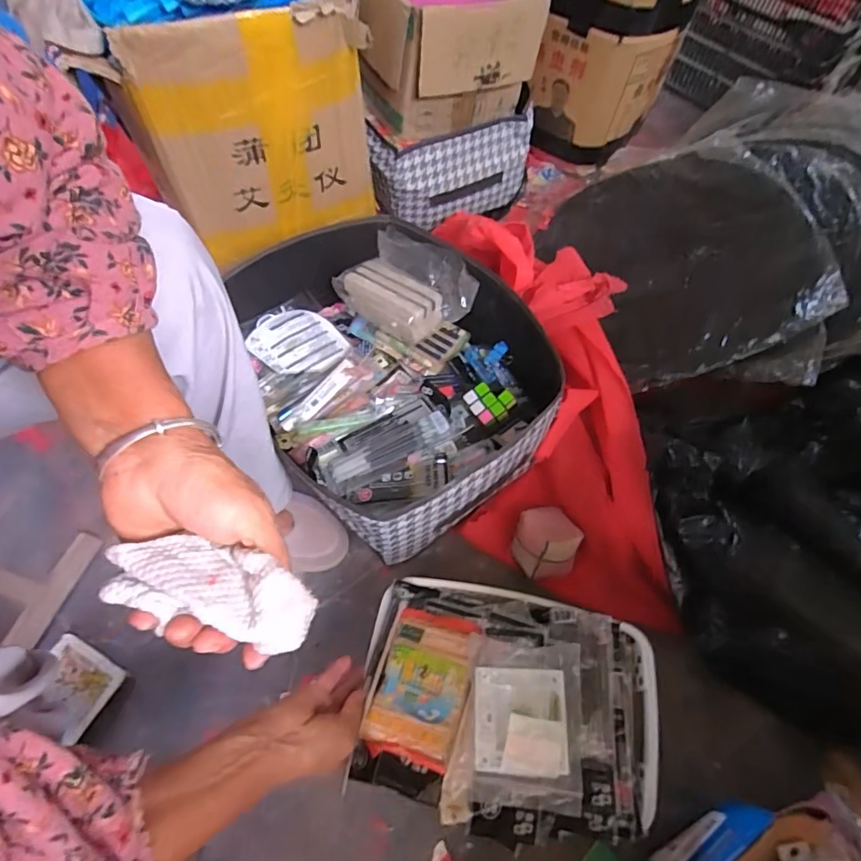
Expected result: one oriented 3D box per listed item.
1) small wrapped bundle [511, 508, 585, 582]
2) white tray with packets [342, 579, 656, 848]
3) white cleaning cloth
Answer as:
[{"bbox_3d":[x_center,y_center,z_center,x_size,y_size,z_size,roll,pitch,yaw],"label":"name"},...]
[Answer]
[{"bbox_3d":[0.148,0.141,0.651,0.082,0.048,0.078,1,58,-2],"label":"small wrapped bundle"},{"bbox_3d":[0.084,0.268,0.504,0.293,0.060,0.210,7,58,2],"label":"white tray with packets"},{"bbox_3d":[-0.106,0.078,0.251,0.098,0.030,0.036,20,58,-8],"label":"white cleaning cloth"}]

